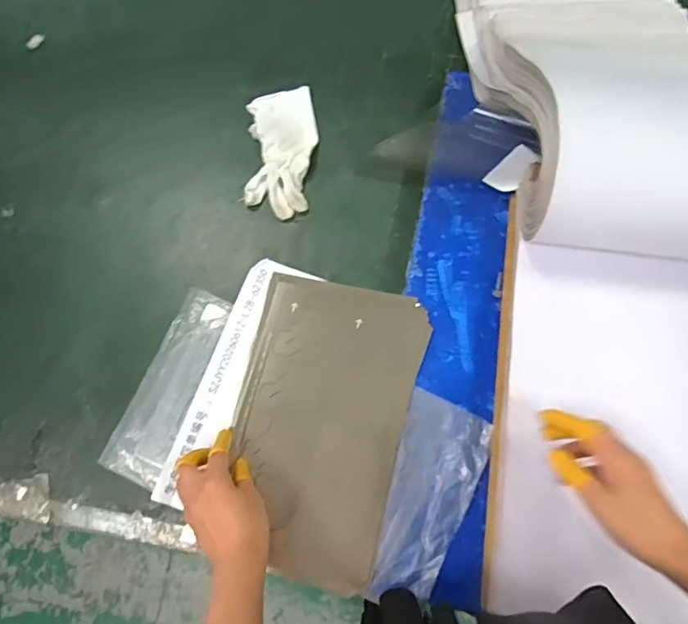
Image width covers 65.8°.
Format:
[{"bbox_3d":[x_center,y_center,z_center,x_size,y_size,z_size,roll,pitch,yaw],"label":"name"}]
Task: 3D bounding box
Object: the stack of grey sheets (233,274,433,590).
[{"bbox_3d":[-0.026,0.120,0.589,0.185,0.016,0.311,13,77,5],"label":"stack of grey sheets"}]

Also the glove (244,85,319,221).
[{"bbox_3d":[-0.078,-0.206,0.673,0.086,0.014,0.177,-3,76,1],"label":"glove"}]

